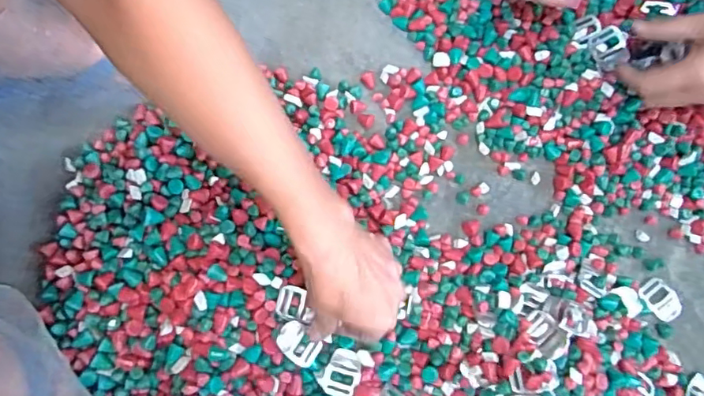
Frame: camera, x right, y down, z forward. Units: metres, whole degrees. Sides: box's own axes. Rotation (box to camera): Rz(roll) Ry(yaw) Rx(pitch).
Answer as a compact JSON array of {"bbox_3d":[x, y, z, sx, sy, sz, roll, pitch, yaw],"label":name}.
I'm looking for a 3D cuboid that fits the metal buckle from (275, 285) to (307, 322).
[{"bbox_3d":[-0.052,0.088,0.453,0.023,0.005,0.028,12,98,9],"label":"metal buckle"}]

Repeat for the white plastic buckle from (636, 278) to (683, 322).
[{"bbox_3d":[0.286,0.094,0.499,0.031,0.010,0.040,-43,82,-13],"label":"white plastic buckle"}]

